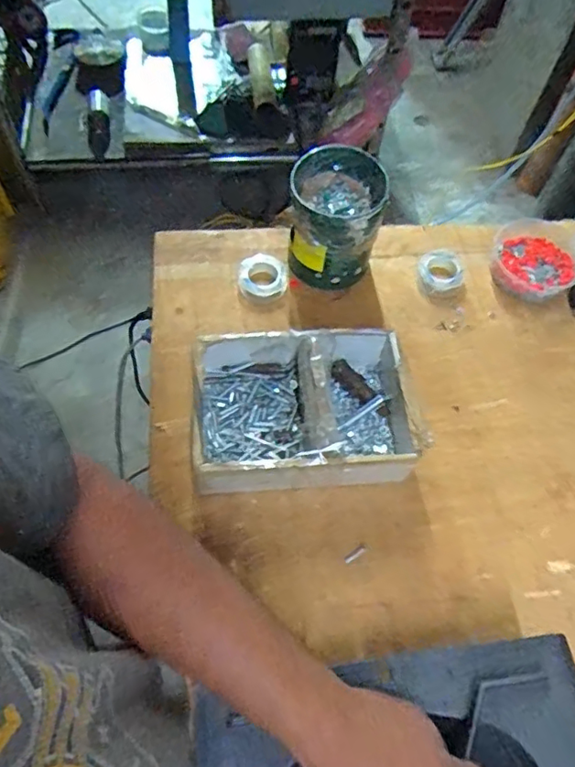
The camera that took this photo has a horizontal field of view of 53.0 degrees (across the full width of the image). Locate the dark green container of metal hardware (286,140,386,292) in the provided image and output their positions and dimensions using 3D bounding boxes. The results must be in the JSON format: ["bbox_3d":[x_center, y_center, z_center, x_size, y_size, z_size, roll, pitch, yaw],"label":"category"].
[{"bbox_3d":[0.056,-0.196,0.703,0.104,0.122,0.117,-1,63,-4],"label":"dark green container of metal hardware"}]

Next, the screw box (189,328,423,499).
[{"bbox_3d":[0.017,0.025,0.603,0.217,0.094,0.151,-3,63,-5],"label":"screw box"}]

